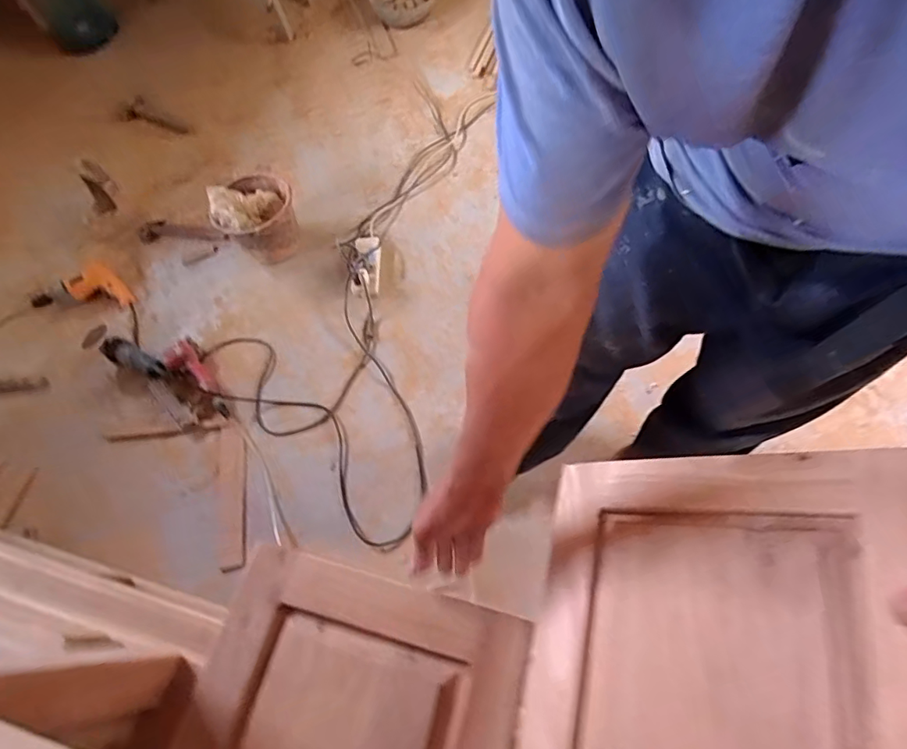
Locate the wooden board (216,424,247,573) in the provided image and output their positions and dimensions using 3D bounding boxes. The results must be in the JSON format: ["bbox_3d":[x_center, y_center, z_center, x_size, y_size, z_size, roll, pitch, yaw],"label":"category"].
[{"bbox_3d":[-0.549,0.291,1.237,0.070,0.014,0.359,-11,69,1],"label":"wooden board"}]

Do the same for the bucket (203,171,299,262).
[{"bbox_3d":[-0.577,-0.468,1.501,0.199,0.232,0.204,-2,70,5],"label":"bucket"}]

